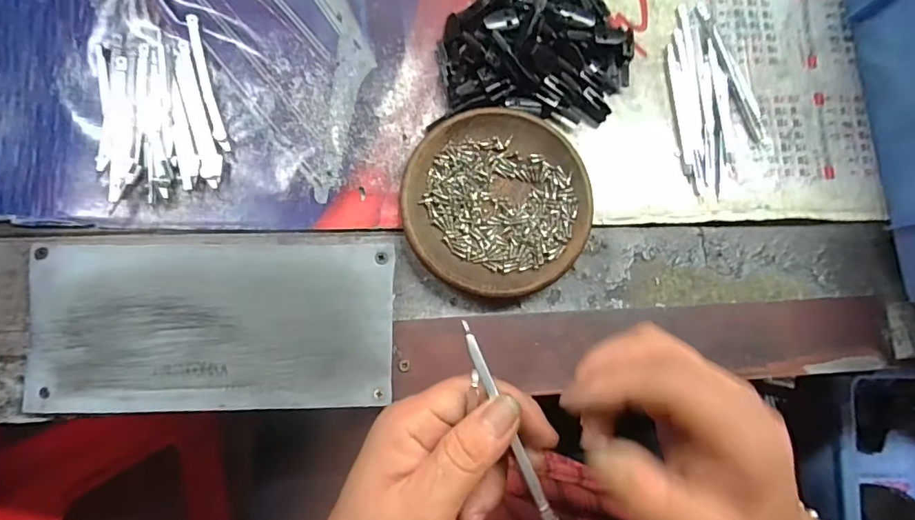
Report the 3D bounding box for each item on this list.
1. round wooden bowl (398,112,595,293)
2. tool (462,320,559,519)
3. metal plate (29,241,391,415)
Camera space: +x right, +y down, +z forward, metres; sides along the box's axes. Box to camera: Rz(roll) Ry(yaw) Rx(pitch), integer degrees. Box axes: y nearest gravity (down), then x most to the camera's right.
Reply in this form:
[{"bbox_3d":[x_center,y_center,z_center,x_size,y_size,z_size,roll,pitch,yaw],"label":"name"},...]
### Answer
[{"bbox_3d":[0.024,-0.036,0.301,0.111,0.016,0.112,1,82,-6],"label":"round wooden bowl"},{"bbox_3d":[0.023,0.074,0.216,0.006,0.004,0.098,-23,84,-8],"label":"tool"},{"bbox_3d":[-0.137,0.037,0.278,0.196,0.005,0.092,0,82,-6],"label":"metal plate"}]

